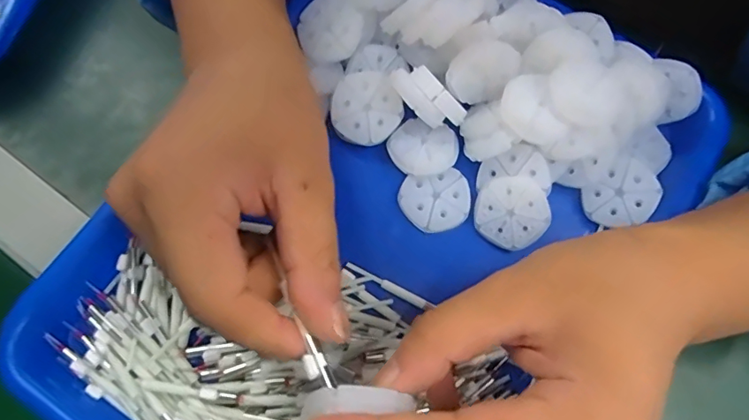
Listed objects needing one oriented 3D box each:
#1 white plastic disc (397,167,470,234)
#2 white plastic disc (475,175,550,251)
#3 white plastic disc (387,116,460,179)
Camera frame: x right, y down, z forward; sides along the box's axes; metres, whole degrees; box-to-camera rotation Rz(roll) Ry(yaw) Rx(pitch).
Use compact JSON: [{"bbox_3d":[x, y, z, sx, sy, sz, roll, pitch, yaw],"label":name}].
[{"bbox_3d":[0.034,-0.004,0.274,0.038,0.005,0.032,-10,73,-4],"label":"white plastic disc"},{"bbox_3d":[0.073,0.001,0.266,0.037,0.004,0.037,0,90,22],"label":"white plastic disc"},{"bbox_3d":[0.026,-0.035,0.280,0.036,0.009,0.034,0,73,-1],"label":"white plastic disc"}]

